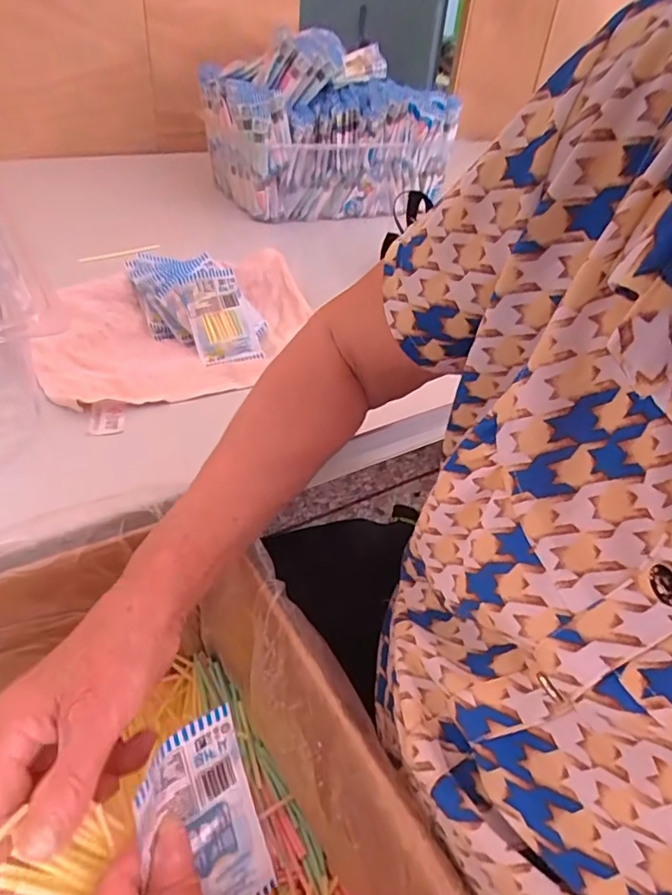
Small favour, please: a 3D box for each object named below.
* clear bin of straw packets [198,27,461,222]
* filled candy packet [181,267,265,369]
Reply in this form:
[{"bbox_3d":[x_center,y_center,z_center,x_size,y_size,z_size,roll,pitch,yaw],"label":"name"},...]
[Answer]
[{"bbox_3d":[-0.020,-0.580,1.008,0.384,0.236,0.303,-18,45,-23],"label":"clear bin of straw packets"},{"bbox_3d":[-0.120,-0.138,0.591,0.069,0.098,0.015,-14,1,-22],"label":"filled candy packet"}]

